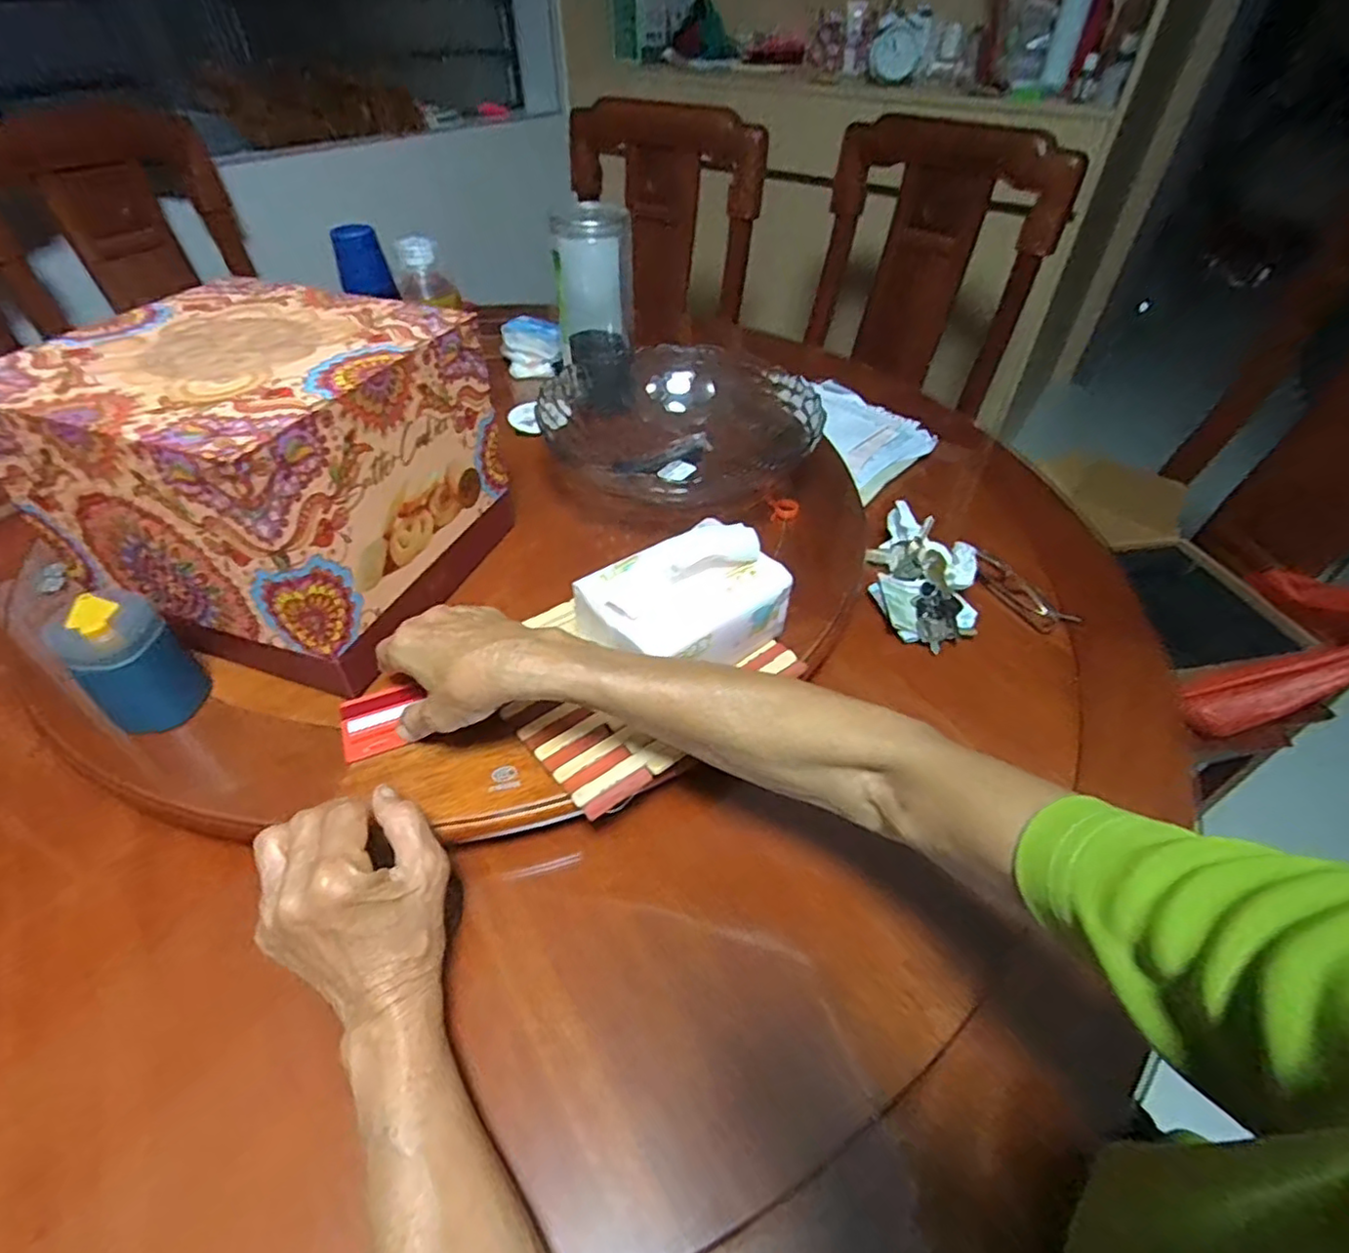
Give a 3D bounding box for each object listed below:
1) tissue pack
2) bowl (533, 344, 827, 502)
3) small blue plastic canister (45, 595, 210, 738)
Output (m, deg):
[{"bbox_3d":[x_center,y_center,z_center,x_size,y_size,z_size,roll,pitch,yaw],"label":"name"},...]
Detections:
[{"bbox_3d":[0.009,-0.022,0.458,0.128,0.057,0.094,-29,53,-28],"label":"tissue pack"},{"bbox_3d":[0.006,-0.212,0.683,0.262,0.085,0.264,2,45,-2],"label":"bowl"},{"bbox_3d":[-0.353,0.023,0.422,0.052,0.090,0.056,32,51,26],"label":"small blue plastic canister"}]

